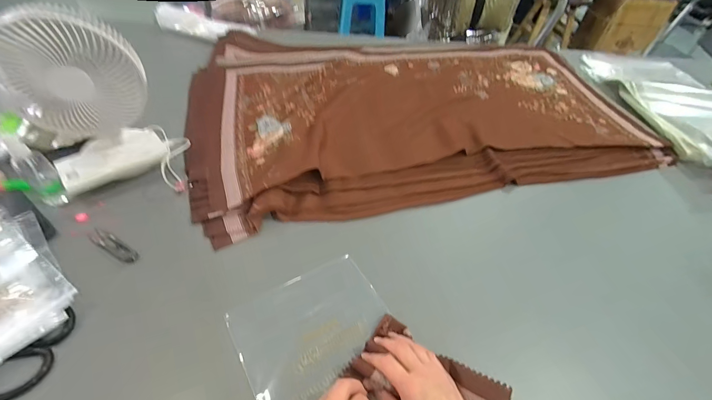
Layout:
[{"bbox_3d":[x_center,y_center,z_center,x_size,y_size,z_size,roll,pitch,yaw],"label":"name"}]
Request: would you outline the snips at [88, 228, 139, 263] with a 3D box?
[{"bbox_3d":[-0.366,0.069,0.497,0.092,0.010,0.023,25,50,17],"label":"snips"}]

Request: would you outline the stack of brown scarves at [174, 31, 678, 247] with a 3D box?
[{"bbox_3d":[0.147,-0.261,0.832,1.053,0.070,0.681,-8,49,-13],"label":"stack of brown scarves"}]

